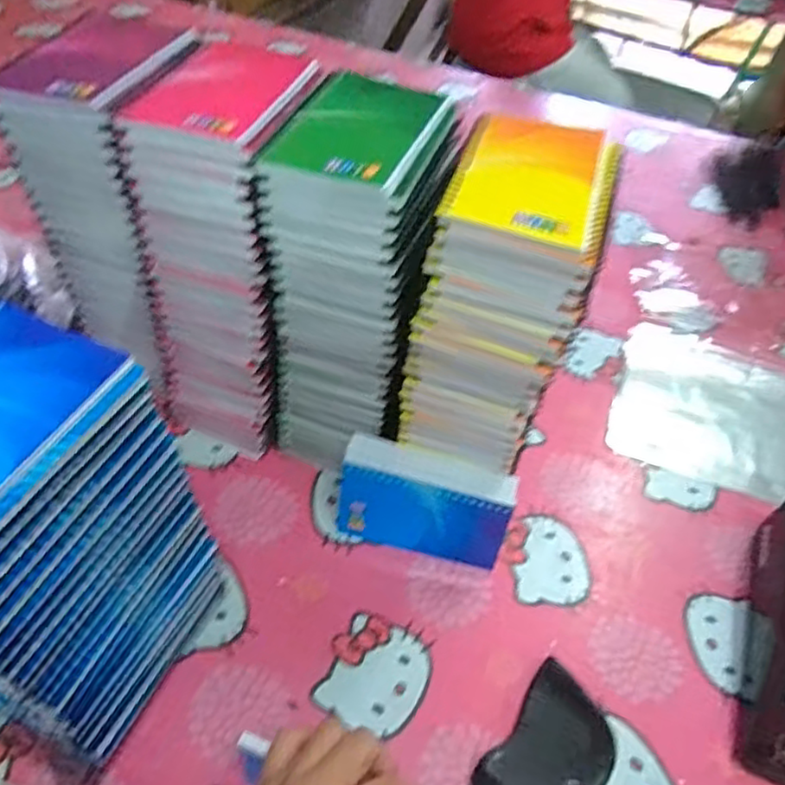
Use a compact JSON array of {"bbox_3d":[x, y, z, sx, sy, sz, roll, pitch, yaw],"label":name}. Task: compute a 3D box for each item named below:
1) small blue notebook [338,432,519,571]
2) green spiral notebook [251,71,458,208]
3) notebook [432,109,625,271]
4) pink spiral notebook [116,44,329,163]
[{"bbox_3d":[0.024,0.090,0.509,0.129,0.088,0.016,15,27,6],"label":"small blue notebook"},{"bbox_3d":[-0.017,-0.167,0.414,0.092,0.011,0.130,17,50,9],"label":"green spiral notebook"},{"bbox_3d":[0.086,-0.129,0.391,0.093,0.011,0.118,15,49,8],"label":"notebook"},{"bbox_3d":[-0.106,-0.205,0.436,0.099,0.009,0.137,15,49,8],"label":"pink spiral notebook"}]

